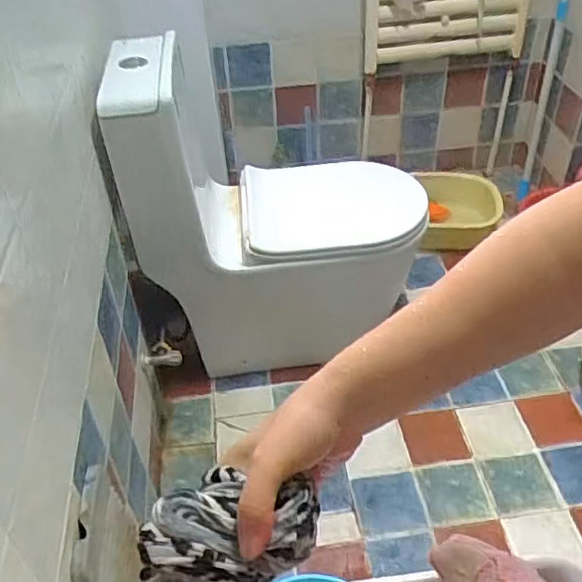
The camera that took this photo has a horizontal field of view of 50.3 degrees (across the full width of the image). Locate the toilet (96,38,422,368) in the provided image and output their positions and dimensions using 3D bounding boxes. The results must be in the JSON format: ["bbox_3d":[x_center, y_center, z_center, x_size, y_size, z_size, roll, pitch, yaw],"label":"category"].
[{"bbox_3d":[-0.020,-0.181,1.477,0.685,0.796,0.355,-8,40,-8],"label":"toilet"}]

